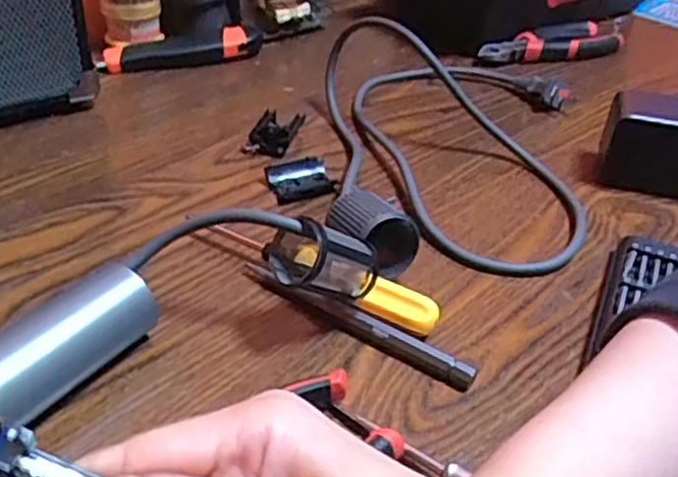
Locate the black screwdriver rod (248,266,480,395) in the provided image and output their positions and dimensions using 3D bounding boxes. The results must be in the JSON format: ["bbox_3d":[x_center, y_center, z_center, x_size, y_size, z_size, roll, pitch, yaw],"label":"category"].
[{"bbox_3d":[0.008,0.042,0.354,0.132,0.012,0.012,24,40,24],"label":"black screwdriver rod"}]

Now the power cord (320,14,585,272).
[{"bbox_3d":[0.081,-0.099,0.507,0.198,0.077,0.291,9,36,4],"label":"power cord"}]

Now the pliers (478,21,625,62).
[{"bbox_3d":[0.205,-0.182,0.655,0.151,0.030,0.043,-12,40,-23],"label":"pliers"}]

